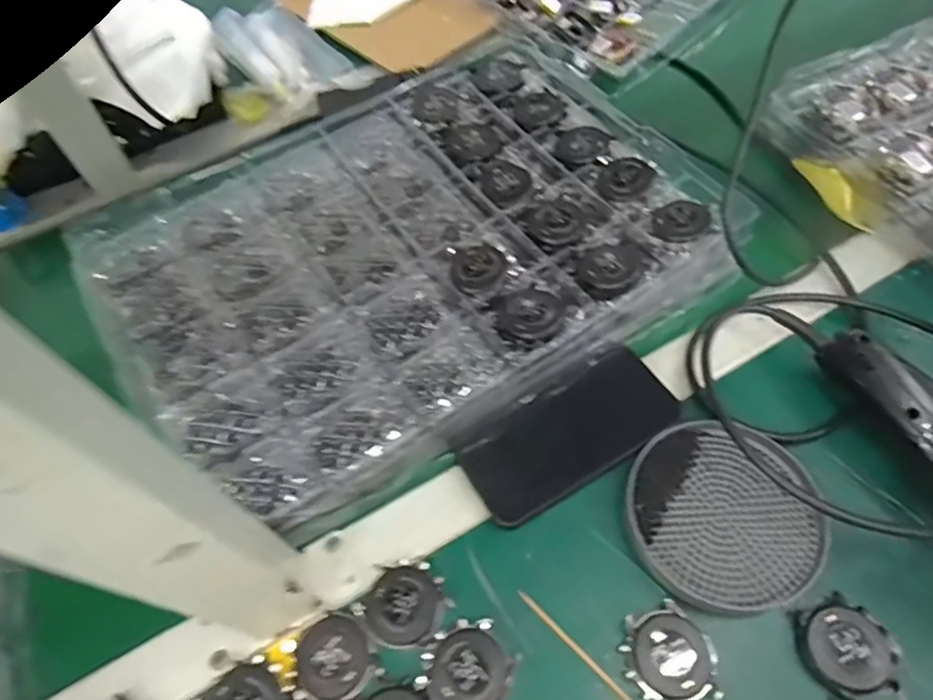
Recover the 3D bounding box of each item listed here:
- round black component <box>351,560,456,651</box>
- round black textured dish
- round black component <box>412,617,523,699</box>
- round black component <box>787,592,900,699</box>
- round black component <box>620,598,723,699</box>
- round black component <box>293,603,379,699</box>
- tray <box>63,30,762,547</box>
[{"bbox_3d":[-0.037,0.149,0.354,0.053,0.009,0.047,-10,58,-2],"label":"round black component"},{"bbox_3d":[0.157,0.100,0.372,0.112,0.018,0.111,-2,58,3],"label":"round black textured dish"},{"bbox_3d":[0.001,0.177,0.335,0.046,0.007,0.050,30,64,21],"label":"round black component"},{"bbox_3d":[0.210,0.165,0.333,0.046,0.014,0.048,-2,58,3],"label":"round black component"},{"bbox_3d":[0.113,0.171,0.336,0.046,0.016,0.052,-29,60,-14],"label":"round black component"},{"bbox_3d":[-0.076,0.173,0.339,0.044,0.009,0.044,-20,59,-9],"label":"round black component"},{"bbox_3d":[-0.042,-0.088,0.471,0.436,0.049,0.321,-32,63,-17],"label":"tray"}]

